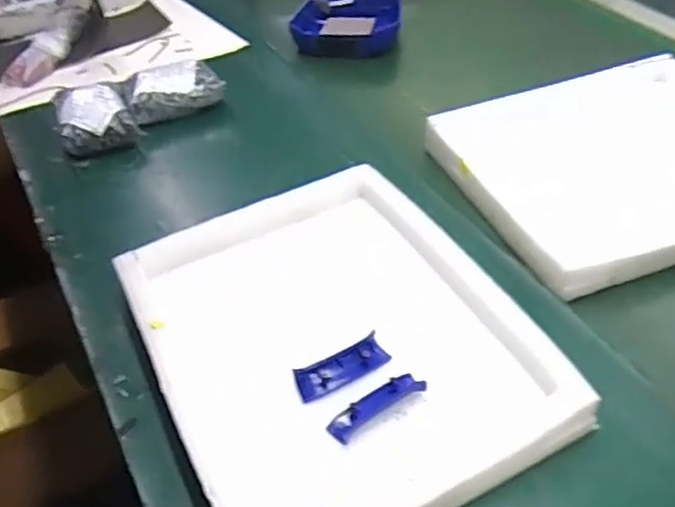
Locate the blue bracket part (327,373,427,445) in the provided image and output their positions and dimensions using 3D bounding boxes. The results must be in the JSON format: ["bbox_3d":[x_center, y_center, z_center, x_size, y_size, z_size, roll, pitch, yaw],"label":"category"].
[{"bbox_3d":[0.031,0.120,0.532,0.082,0.015,0.024,-26,48,-23],"label":"blue bracket part"}]

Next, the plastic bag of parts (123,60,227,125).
[{"bbox_3d":[-0.227,-0.221,0.908,0.129,0.047,0.080,-27,50,-22],"label":"plastic bag of parts"}]

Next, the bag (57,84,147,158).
[{"bbox_3d":[-0.308,-0.174,0.862,0.093,0.048,0.096,-17,47,-14],"label":"bag"}]

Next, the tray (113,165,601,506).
[{"bbox_3d":[-0.005,0.072,0.590,0.298,0.038,0.367,-23,46,-19],"label":"tray"}]

